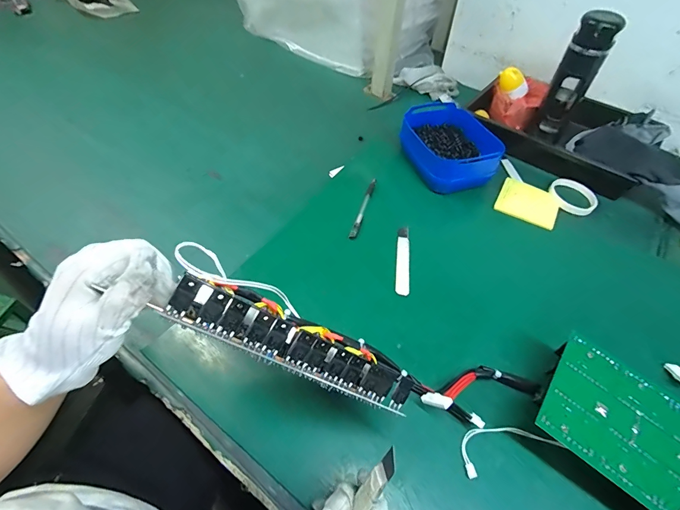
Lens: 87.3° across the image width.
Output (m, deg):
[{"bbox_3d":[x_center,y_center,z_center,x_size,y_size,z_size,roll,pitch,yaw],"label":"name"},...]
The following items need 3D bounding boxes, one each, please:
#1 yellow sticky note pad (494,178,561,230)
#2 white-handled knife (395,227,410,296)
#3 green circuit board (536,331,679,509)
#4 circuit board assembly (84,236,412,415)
[{"bbox_3d":[0.358,-0.101,0.678,0.107,0.009,0.092,25,56,16],"label":"yellow sticky note pad"},{"bbox_3d":[0.104,0.006,0.588,0.022,0.004,0.135,7,53,3],"label":"white-handled knife"},{"bbox_3d":[0.358,0.219,0.369,0.285,0.035,0.134,33,58,21],"label":"green circuit board"},{"bbox_3d":[-0.028,0.076,0.303,0.240,0.032,0.044,33,49,-23],"label":"circuit board assembly"}]

